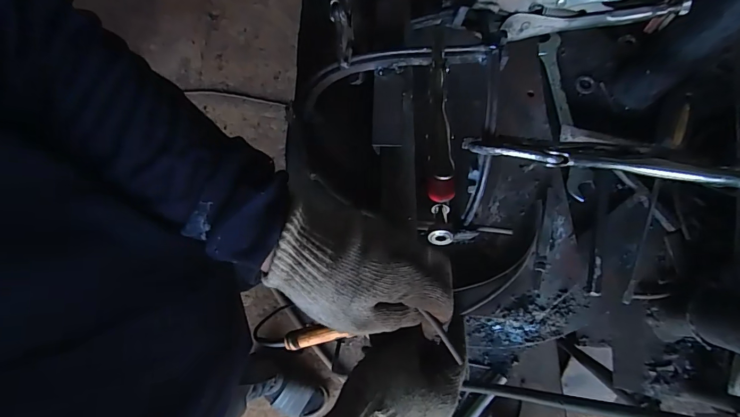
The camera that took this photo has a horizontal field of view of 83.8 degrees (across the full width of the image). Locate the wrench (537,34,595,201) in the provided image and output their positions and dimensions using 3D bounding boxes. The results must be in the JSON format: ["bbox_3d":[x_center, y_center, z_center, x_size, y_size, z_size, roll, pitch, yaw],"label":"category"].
[{"bbox_3d":[0.224,-0.108,0.472,0.028,0.014,0.201,-6,77,0],"label":"wrench"}]

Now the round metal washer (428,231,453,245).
[{"bbox_3d":[0.043,0.017,0.252,0.014,0.012,0.004,19,36,-12],"label":"round metal washer"}]

